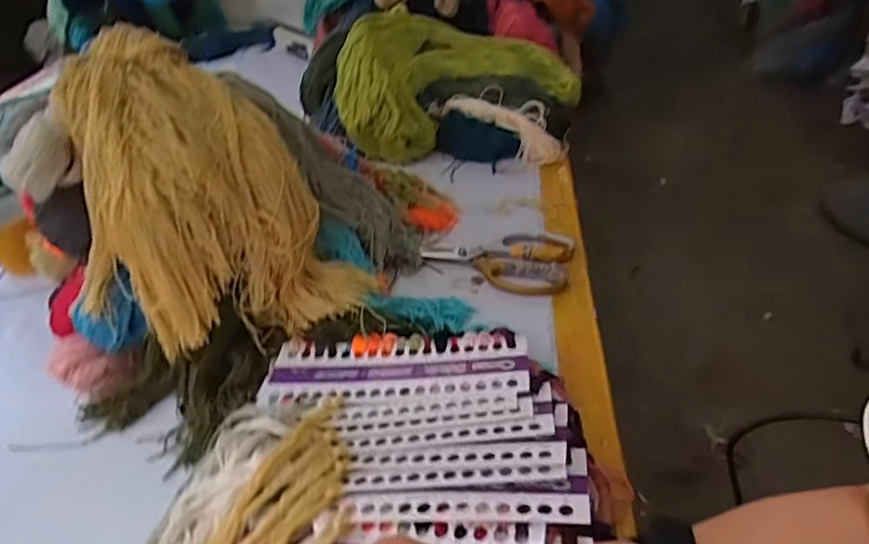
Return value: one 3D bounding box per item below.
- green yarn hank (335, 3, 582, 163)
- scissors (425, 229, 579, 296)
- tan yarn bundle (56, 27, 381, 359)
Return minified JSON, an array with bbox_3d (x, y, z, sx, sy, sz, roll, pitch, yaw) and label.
[{"bbox_3d":[0.036,-0.354,1.009,0.451,0.153,0.215,-23,41,-21],"label":"green yarn hank"},{"bbox_3d":[0.075,-0.019,0.708,0.174,0.009,0.117,8,40,17],"label":"scissors"},{"bbox_3d":[-0.239,-0.073,0.586,0.238,0.246,0.245,-25,42,-22],"label":"tan yarn bundle"}]

